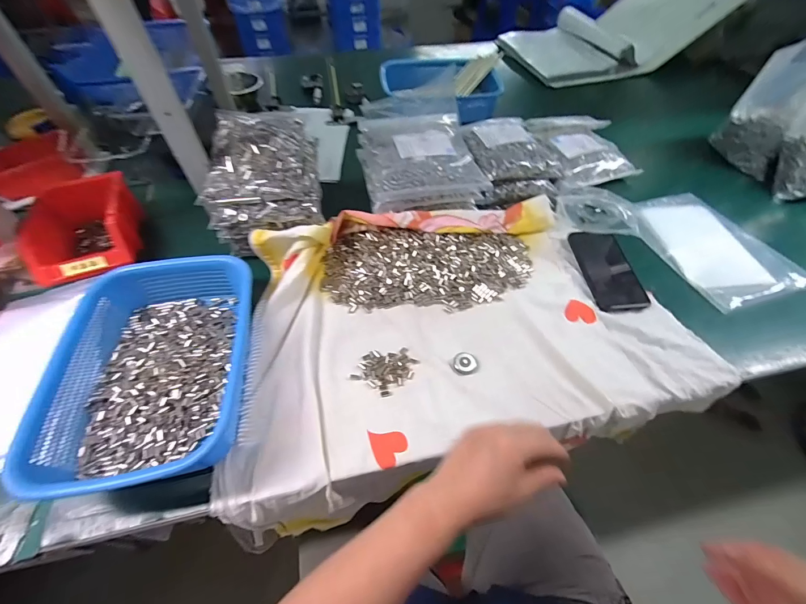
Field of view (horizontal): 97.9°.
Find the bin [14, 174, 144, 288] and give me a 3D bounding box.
[{"bbox_3d":[-0.502,-0.110,0.560,0.130,0.081,0.175,-16,56,-12],"label":"bin"}]

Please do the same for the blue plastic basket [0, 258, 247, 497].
[{"bbox_3d":[-0.294,0.075,0.429,0.202,0.073,0.267,-5,55,-4],"label":"blue plastic basket"}]

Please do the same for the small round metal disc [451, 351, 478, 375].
[{"bbox_3d":[0.085,0.083,0.476,0.032,0.004,0.035,23,58,15],"label":"small round metal disc"}]

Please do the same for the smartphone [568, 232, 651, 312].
[{"bbox_3d":[0.341,-0.058,0.578,0.090,0.011,0.169,-2,55,-2],"label":"smartphone"}]

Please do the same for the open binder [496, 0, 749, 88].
[{"bbox_3d":[0.621,-0.860,1.098,0.615,0.195,0.387,-11,55,-8],"label":"open binder"}]

